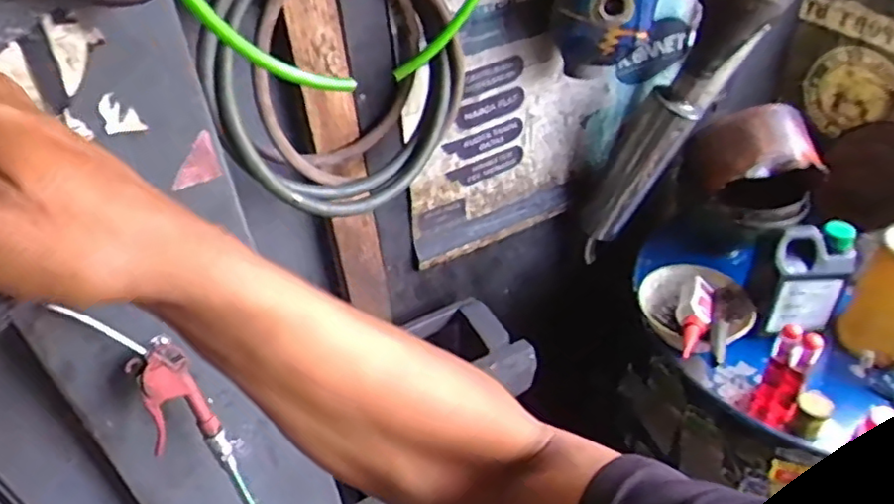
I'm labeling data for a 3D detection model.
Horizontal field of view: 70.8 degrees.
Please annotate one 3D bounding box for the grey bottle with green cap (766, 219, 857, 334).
[{"bbox_3d":[0.498,0.043,0.863,0.098,0.164,0.055,-9,40,-5],"label":"grey bottle with green cap"}]

